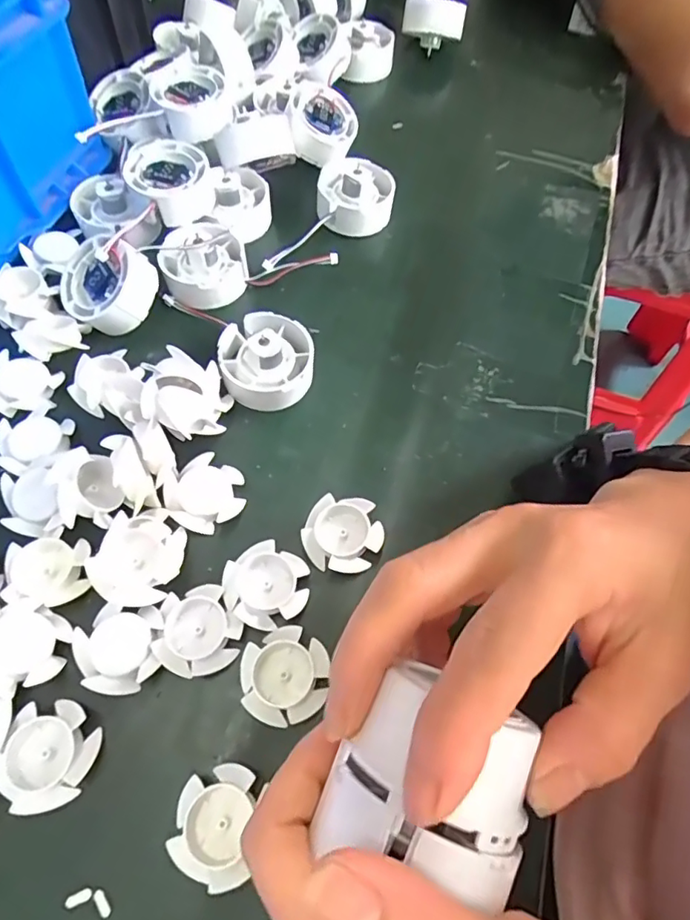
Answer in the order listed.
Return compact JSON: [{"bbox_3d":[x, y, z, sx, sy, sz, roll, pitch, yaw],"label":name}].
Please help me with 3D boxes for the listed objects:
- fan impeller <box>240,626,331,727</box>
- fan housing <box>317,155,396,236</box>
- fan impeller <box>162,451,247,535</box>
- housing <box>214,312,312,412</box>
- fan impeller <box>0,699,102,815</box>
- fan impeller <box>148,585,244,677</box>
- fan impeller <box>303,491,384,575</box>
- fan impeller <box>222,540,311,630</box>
[{"bbox_3d":[-0.027,0.098,0.242,0.039,0.012,0.039,1,63,-2],"label":"fan impeller"},{"bbox_3d":[0.007,-0.195,0.391,0.056,0.036,0.053,10,63,2],"label":"fan housing"},{"bbox_3d":[-0.074,0.018,0.284,0.037,0.013,0.039,1,63,-2],"label":"fan impeller"},{"bbox_3d":[-0.045,-0.056,0.312,0.052,0.032,0.063,-13,64,-9],"label":"housing"},{"bbox_3d":[-0.127,0.125,0.227,0.037,0.012,0.039,21,64,8],"label":"fan impeller"},{"bbox_3d":[-0.069,0.080,0.250,0.039,0.009,0.038,1,63,-2],"label":"fan impeller"},{"bbox_3d":[0.000,0.037,0.275,0.039,0.013,0.038,1,63,-2],"label":"fan impeller"},{"bbox_3d":[-0.038,0.062,0.261,0.039,0.014,0.038,1,63,-2],"label":"fan impeller"}]

